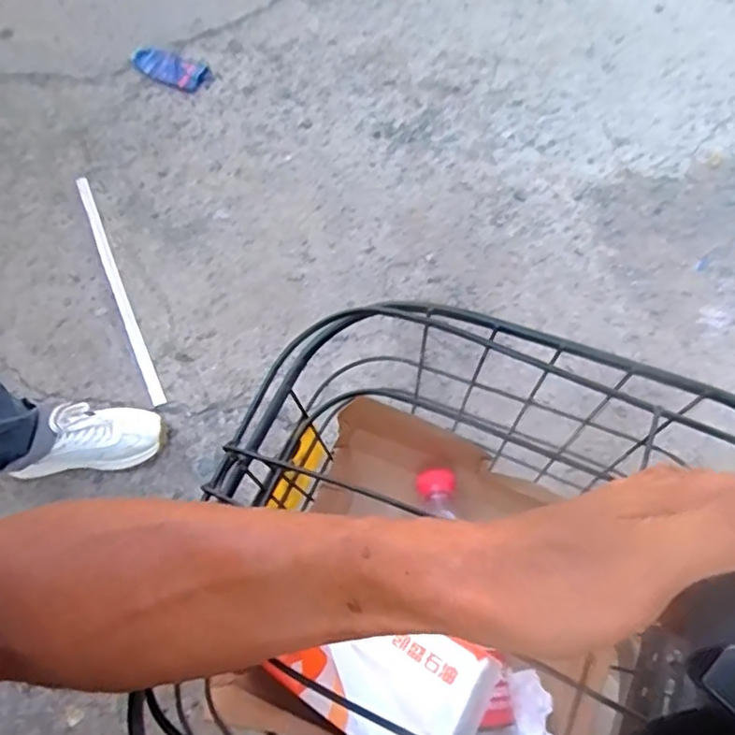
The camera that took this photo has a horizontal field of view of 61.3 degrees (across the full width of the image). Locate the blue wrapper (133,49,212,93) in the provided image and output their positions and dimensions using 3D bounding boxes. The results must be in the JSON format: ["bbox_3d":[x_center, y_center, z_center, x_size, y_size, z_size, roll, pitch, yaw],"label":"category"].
[{"bbox_3d":[-0.521,-0.783,1.620,0.218,0.044,0.096,19,63,11],"label":"blue wrapper"}]

